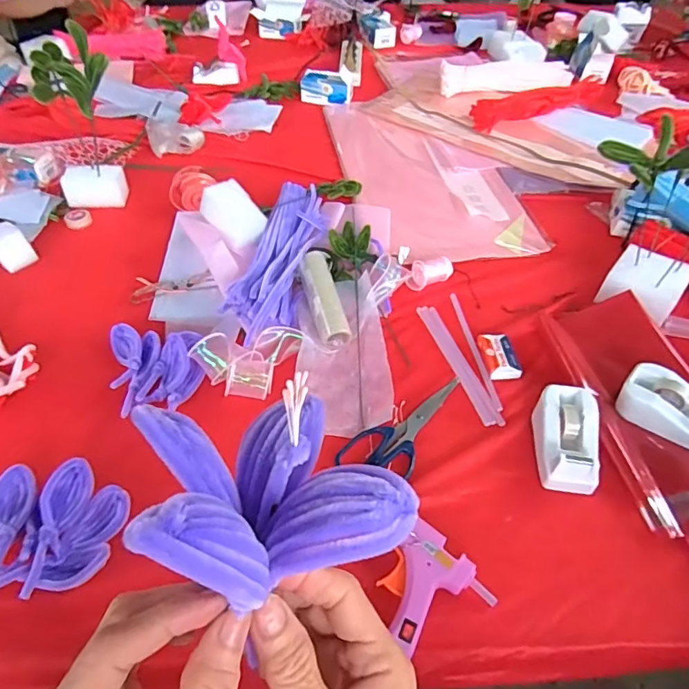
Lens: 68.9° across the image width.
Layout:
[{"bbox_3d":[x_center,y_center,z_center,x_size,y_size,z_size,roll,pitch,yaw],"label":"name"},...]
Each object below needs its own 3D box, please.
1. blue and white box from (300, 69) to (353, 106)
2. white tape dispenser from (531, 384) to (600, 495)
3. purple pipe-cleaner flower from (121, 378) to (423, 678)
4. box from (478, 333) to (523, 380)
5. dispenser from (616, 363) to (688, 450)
[{"bbox_3d":[-0.040,-0.560,1.091,0.105,0.048,0.060,8,48,7],"label":"blue and white box"},{"bbox_3d":[0.224,0.092,0.508,0.055,0.048,0.101,8,48,7],"label":"white tape dispenser"},{"bbox_3d":[-0.030,0.045,0.175,0.080,0.051,0.084,-28,53,-24],"label":"purple pipe-cleaner flower"},{"bbox_3d":[0.185,0.014,0.600,0.038,0.014,0.064,-7,48,-6],"label":"box"},{"bbox_3d":[0.342,0.065,0.520,0.102,0.040,0.051,32,55,26],"label":"dispenser"}]

